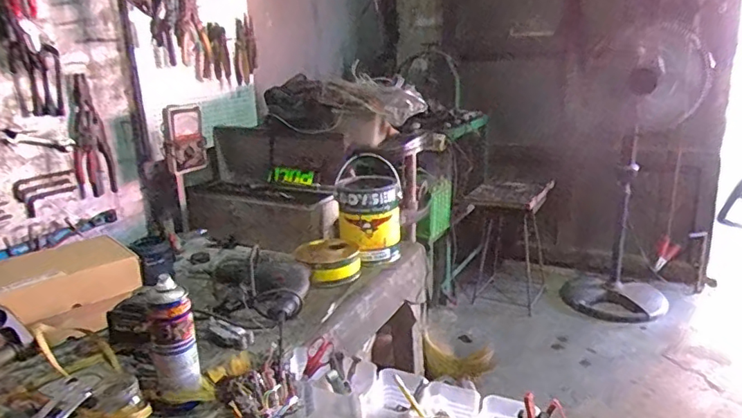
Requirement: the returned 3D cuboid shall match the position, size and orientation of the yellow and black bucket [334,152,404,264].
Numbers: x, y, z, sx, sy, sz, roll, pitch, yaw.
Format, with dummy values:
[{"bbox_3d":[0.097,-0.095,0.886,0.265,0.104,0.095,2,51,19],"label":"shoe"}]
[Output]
[{"bbox_3d":[-0.007,-0.005,1.441,0.167,0.251,0.188,-2,17,-1],"label":"yellow and black bucket"}]

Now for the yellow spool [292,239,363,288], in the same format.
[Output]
[{"bbox_3d":[-0.100,0.134,1.372,0.146,0.066,0.145,-2,17,1],"label":"yellow spool"}]

